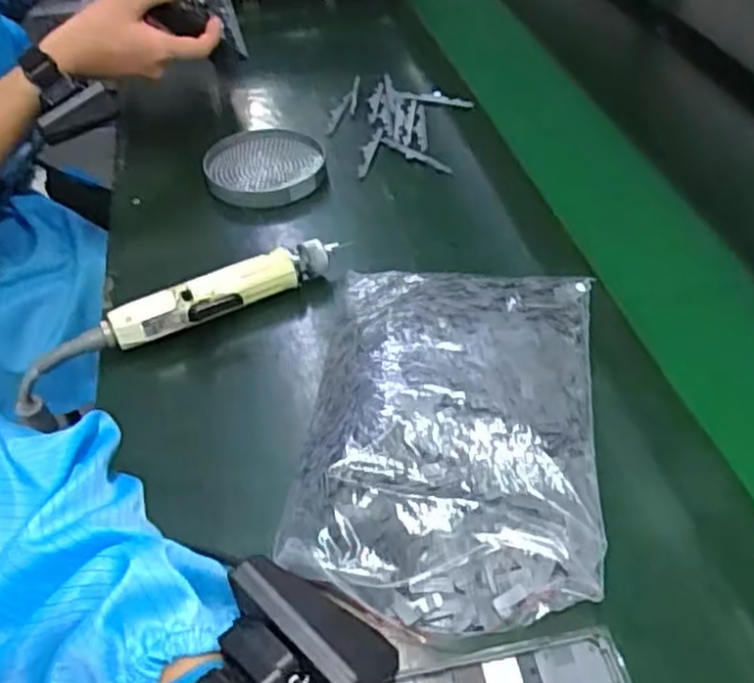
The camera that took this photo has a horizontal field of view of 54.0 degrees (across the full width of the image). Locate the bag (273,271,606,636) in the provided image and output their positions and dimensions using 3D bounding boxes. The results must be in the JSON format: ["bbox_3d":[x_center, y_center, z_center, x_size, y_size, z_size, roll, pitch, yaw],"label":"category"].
[{"bbox_3d":[0.050,0.044,0.483,0.181,0.036,0.283,7,45,6],"label":"bag"}]

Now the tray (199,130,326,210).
[{"bbox_3d":[-0.108,-0.170,0.728,0.111,0.028,0.125,1,44,0],"label":"tray"}]

